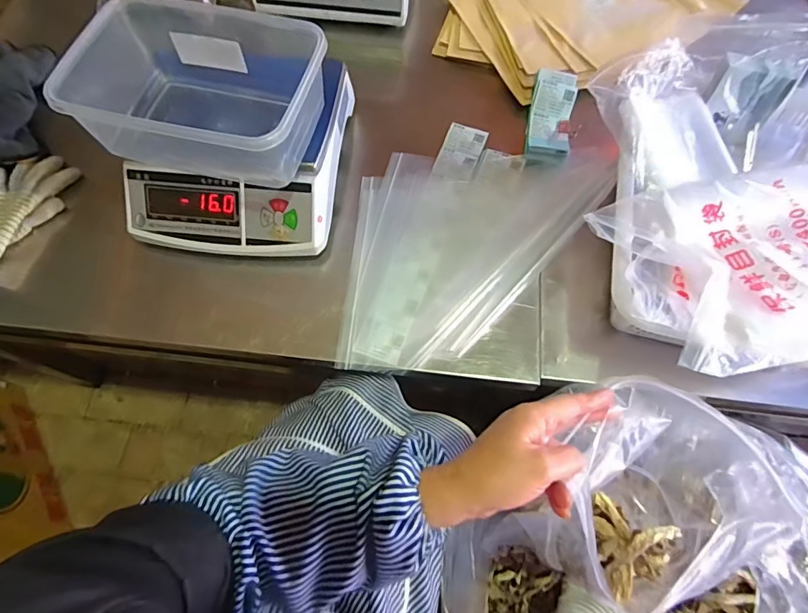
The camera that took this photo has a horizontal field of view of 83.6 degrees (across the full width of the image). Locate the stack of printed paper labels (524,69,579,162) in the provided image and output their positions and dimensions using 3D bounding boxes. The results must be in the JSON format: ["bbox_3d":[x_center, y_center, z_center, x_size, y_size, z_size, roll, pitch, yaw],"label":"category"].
[{"bbox_3d":[0.233,-0.299,0.713,0.068,0.038,0.159,10,67,6],"label":"stack of printed paper labels"}]

